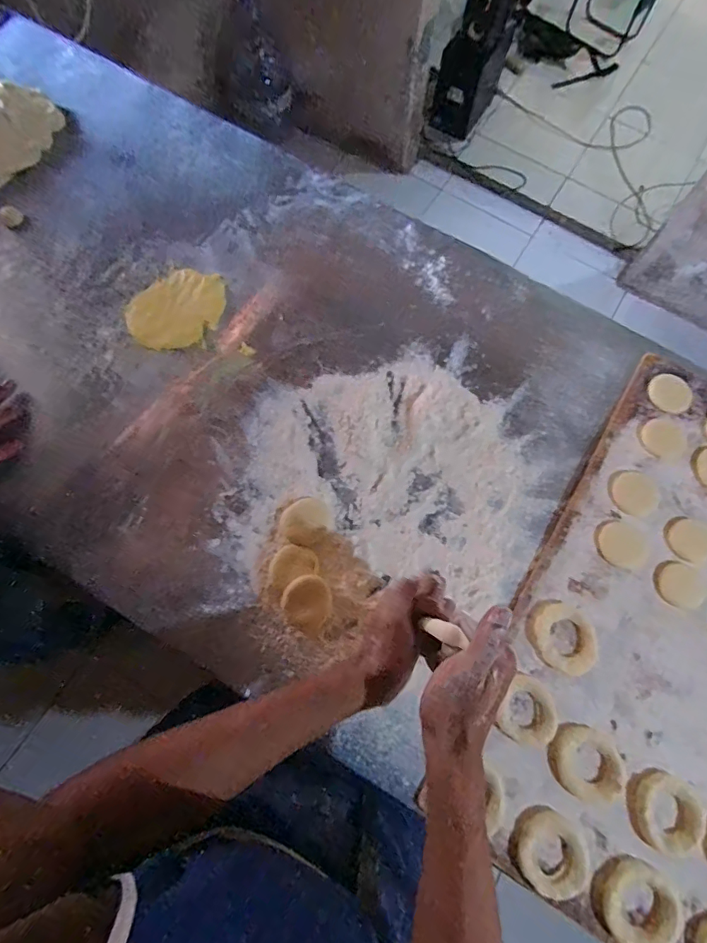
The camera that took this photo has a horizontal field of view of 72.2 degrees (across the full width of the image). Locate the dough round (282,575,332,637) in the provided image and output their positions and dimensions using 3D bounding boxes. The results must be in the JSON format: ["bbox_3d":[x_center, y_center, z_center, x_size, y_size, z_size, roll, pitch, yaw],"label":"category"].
[{"bbox_3d":[-0.046,0.139,0.509,0.051,0.012,0.055,1,71,-2],"label":"dough round"}]

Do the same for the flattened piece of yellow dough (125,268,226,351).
[{"bbox_3d":[-0.220,-0.204,0.612,0.099,0.016,0.126,42,75,12],"label":"flattened piece of yellow dough"}]

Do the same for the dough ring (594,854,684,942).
[{"bbox_3d":[0.249,0.380,0.421,0.063,0.016,0.072,-37,76,-13],"label":"dough ring"}]

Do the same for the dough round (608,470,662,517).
[{"bbox_3d":[0.325,0.025,0.560,0.056,0.004,0.052,1,71,-2],"label":"dough round"}]

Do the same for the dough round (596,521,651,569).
[{"bbox_3d":[0.300,0.082,0.539,0.056,0.004,0.049,15,71,4],"label":"dough round"}]

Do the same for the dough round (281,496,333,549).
[{"bbox_3d":[-0.052,0.056,0.541,0.051,0.005,0.055,1,71,-2],"label":"dough round"}]

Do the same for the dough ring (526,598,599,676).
[{"bbox_3d":[0.217,0.169,0.501,0.068,0.015,0.070,1,71,-2],"label":"dough ring"}]

